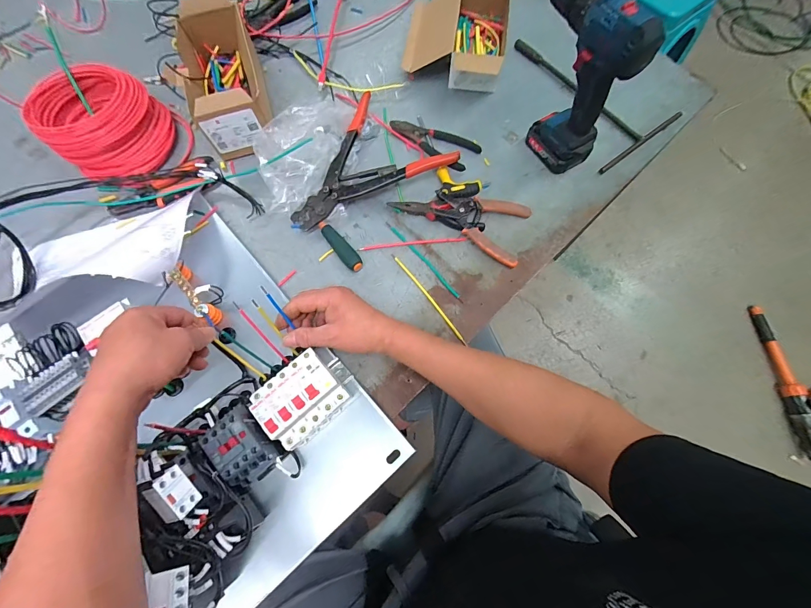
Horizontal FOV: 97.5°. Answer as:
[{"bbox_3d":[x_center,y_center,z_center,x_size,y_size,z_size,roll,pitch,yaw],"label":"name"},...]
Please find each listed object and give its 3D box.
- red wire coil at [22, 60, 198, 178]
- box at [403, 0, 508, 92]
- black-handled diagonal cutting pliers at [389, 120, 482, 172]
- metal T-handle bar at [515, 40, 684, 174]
[{"bbox_3d":[-0.483,-0.292,0.578,0.214,0.068,0.171,32,74,11],"label":"red wire coil"},{"bbox_3d":[0.089,-0.483,0.631,0.174,0.090,0.210,8,71,3],"label":"box"},{"bbox_3d":[0.049,-0.281,0.603,0.155,0.019,0.067,36,75,12],"label":"black-handled diagonal cutting pliers"},{"bbox_3d":[0.309,-0.381,0.630,0.178,0.015,0.302,-35,74,-11],"label":"metal T-handle bar"}]

